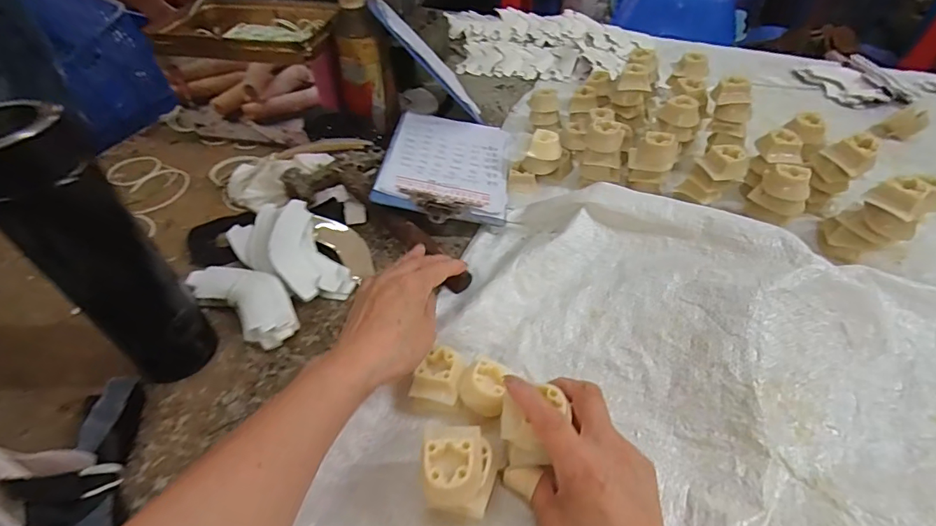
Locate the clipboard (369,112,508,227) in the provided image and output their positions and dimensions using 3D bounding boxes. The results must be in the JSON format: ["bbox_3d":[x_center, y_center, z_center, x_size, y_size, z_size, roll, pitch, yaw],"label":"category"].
[{"bbox_3d":[-0.024,-0.127,0.561,0.148,0.012,0.222,10,42,-5],"label":"clipboard"}]

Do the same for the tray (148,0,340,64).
[{"bbox_3d":[-0.292,-0.314,0.609,0.262,0.032,0.156,11,48,13],"label":"tray"}]

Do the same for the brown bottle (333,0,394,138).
[{"bbox_3d":[-0.138,-0.256,0.589,0.062,0.162,0.061,9,46,12],"label":"brown bottle"}]

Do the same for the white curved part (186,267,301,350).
[{"bbox_3d":[-0.207,0.036,0.429,0.122,0.030,0.053,24,51,25],"label":"white curved part"}]

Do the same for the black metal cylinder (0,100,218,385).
[{"bbox_3d":[-0.258,0.002,0.327,0.049,0.222,0.062,31,54,30],"label":"black metal cylinder"}]

